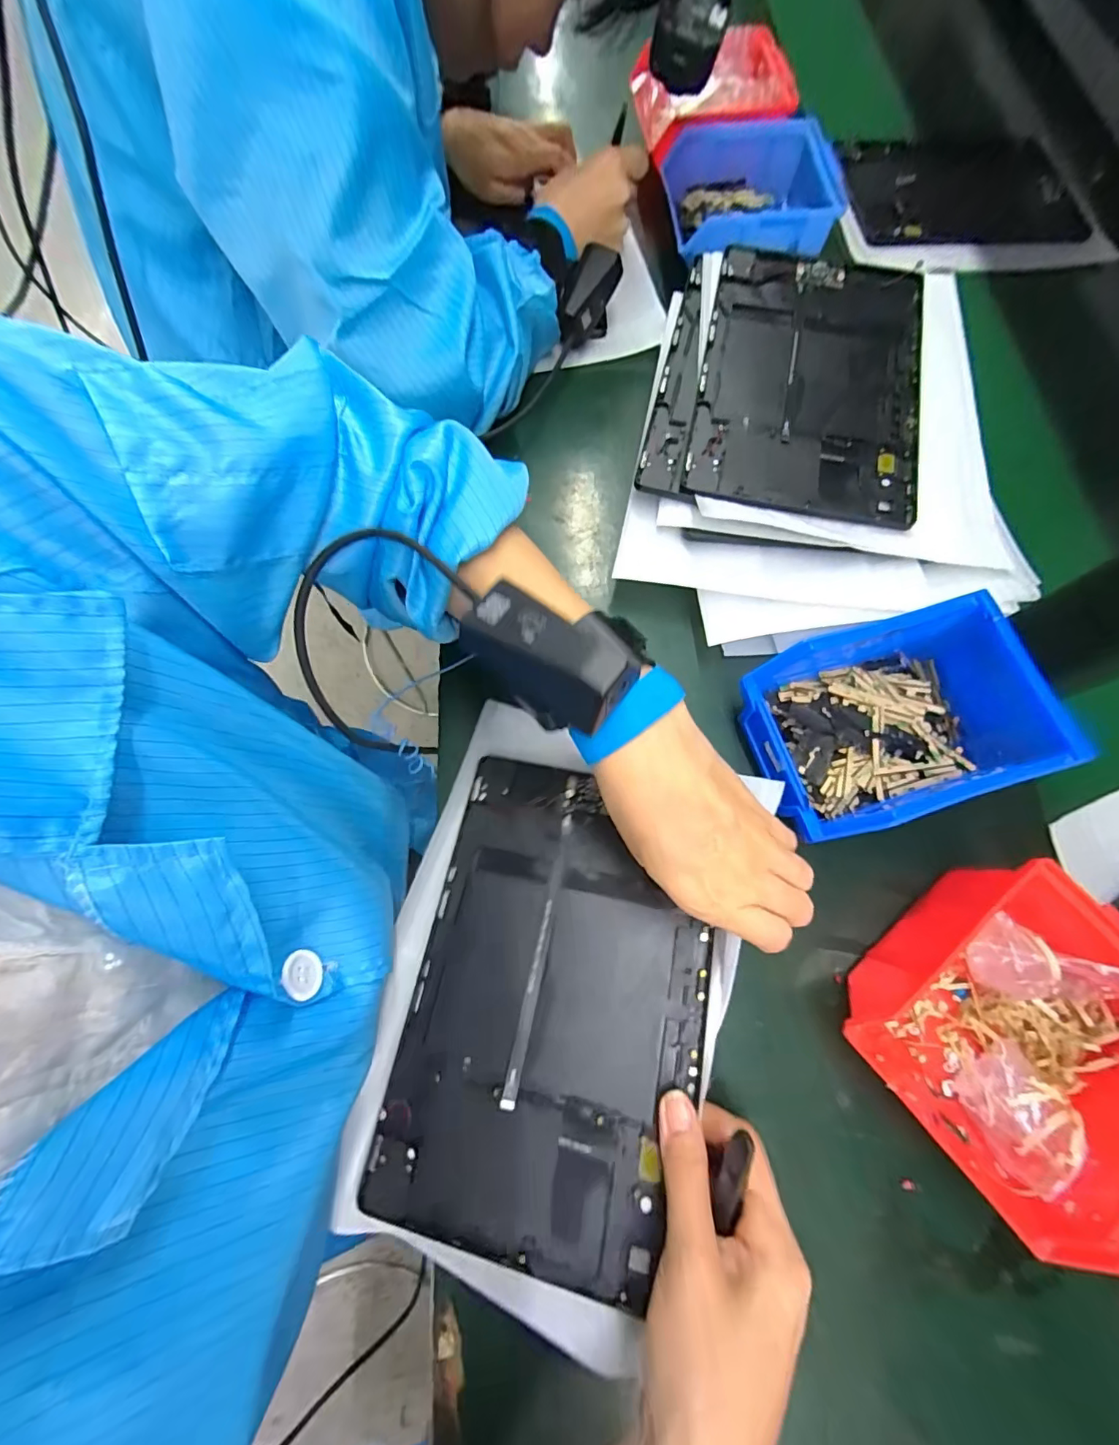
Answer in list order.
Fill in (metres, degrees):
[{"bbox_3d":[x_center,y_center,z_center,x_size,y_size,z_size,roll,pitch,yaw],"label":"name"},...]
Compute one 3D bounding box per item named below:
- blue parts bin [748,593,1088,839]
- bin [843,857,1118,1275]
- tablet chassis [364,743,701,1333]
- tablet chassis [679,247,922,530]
[{"bbox_3d":[0.194,0.002,0.299,0.147,0.074,0.105,-14,76,-7],"label":"blue parts bin"},{"bbox_3d":[0.229,0.158,0.253,0.132,0.071,0.118,-38,80,-13],"label":"bin"},{"bbox_3d":[-0.001,0.144,0.273,0.152,0.010,0.231,9,69,10],"label":"tablet chassis"},{"bbox_3d":[0.184,-0.251,0.364,0.152,0.008,0.233,12,76,5],"label":"tablet chassis"}]

